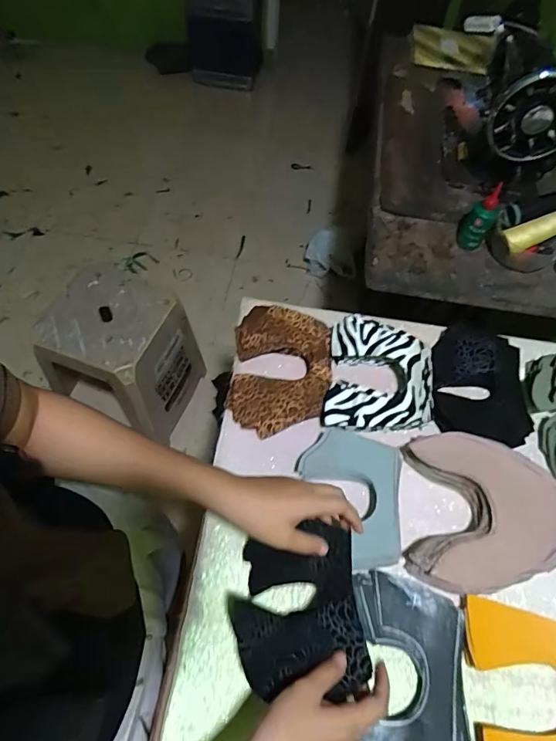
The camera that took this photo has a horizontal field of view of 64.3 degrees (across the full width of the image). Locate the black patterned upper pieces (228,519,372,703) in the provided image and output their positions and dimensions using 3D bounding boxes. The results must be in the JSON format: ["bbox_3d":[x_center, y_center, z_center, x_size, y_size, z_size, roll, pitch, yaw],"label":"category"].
[{"bbox_3d":[0.016,0.239,0.443,0.118,0.072,0.140,-4,61,-6],"label":"black patterned upper pieces"}]

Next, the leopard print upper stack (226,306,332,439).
[{"bbox_3d":[0.004,-0.002,0.614,0.132,0.040,0.181,5,61,-1],"label":"leopard print upper stack"}]

